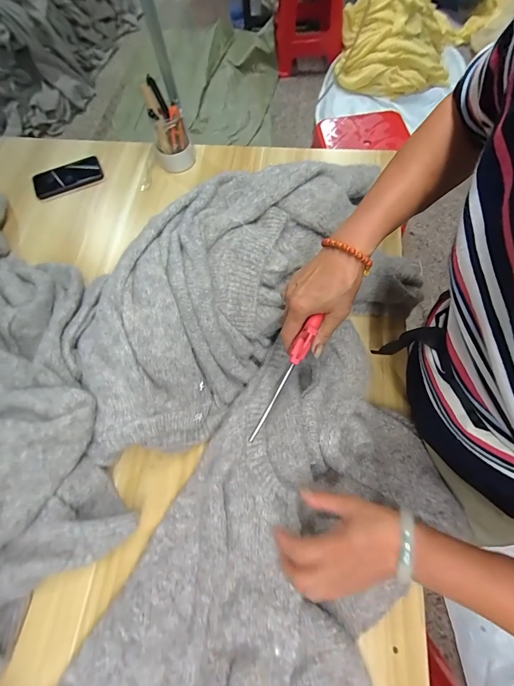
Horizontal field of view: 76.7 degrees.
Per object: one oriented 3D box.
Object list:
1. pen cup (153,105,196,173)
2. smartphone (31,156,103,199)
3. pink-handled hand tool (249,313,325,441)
[{"bbox_3d":[-0.189,-0.452,0.720,0.073,0.109,0.070,-1,67,2],"label":"pen cup"},{"bbox_3d":[-0.451,-0.396,0.767,0.159,0.007,0.087,-22,68,-7],"label":"smartphone"},{"bbox_3d":[0.031,0.039,0.364,0.017,0.019,0.156,29,91,14],"label":"pink-handled hand tool"}]

